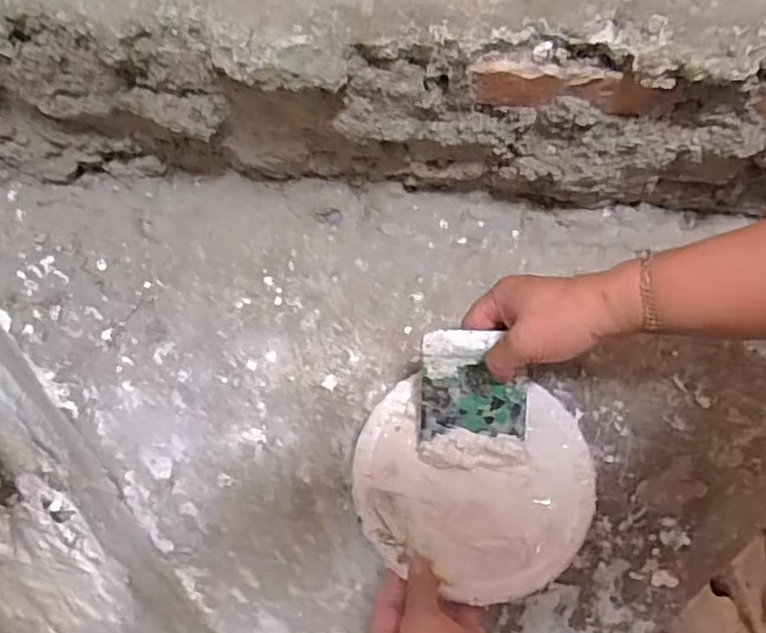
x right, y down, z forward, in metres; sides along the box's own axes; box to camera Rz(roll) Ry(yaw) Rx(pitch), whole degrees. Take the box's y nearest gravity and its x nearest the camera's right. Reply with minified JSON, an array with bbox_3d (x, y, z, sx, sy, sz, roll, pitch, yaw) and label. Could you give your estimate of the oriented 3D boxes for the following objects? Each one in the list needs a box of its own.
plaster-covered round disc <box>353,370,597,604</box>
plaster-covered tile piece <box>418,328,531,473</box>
[{"bbox_3d":[0.068,0.125,0.502,0.174,0.011,0.155,2,66,4],"label":"plaster-covered round disc"},{"bbox_3d":[0.068,0.063,0.502,0.079,0.011,0.104,1,96,4],"label":"plaster-covered tile piece"}]

